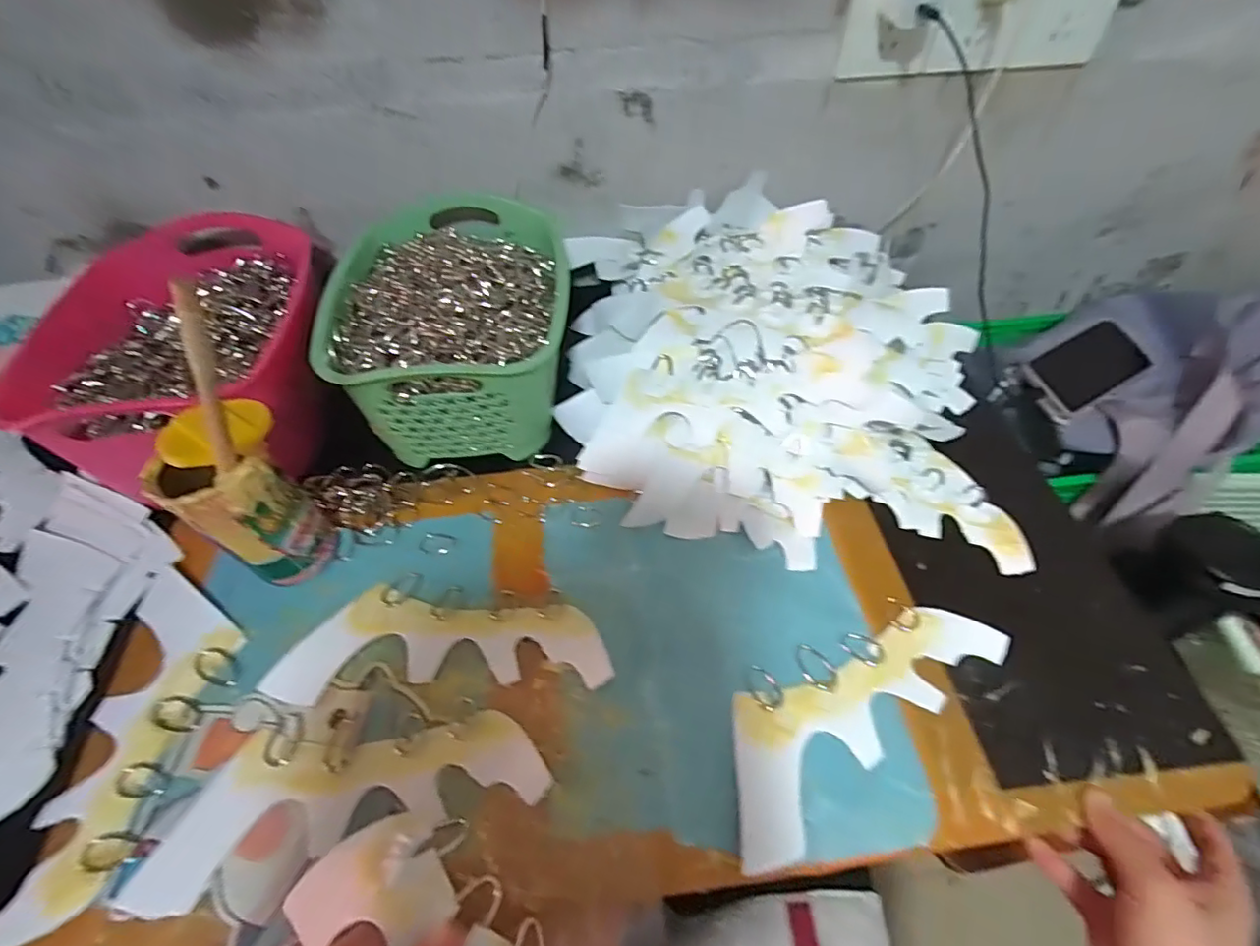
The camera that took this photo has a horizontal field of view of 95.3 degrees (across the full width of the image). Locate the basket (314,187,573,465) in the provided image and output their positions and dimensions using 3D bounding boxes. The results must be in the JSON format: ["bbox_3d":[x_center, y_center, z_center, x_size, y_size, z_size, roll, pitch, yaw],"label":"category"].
[{"bbox_3d":[-0.160,-0.141,0.547,0.193,0.126,0.272,-8,51,-5],"label":"basket"}]

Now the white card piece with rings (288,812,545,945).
[{"bbox_3d":[-0.099,0.219,0.275,0.140,0.048,0.066,26,56,17],"label":"white card piece with rings"}]

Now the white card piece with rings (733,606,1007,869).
[{"bbox_3d":[0.153,0.156,0.383,0.231,0.009,0.082,-24,55,-18],"label":"white card piece with rings"}]

